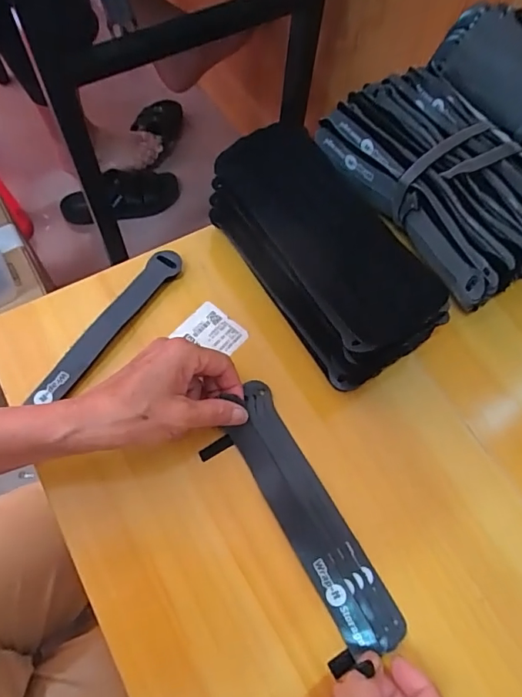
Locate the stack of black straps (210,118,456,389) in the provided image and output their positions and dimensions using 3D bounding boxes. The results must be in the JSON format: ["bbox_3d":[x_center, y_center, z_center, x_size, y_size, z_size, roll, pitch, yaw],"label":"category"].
[{"bbox_3d":[0.045,-0.071,0.391,0.090,0.093,0.204,-30,70,-15],"label":"stack of black straps"}]

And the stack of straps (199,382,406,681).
[{"bbox_3d":[0.025,0.118,0.335,0.059,0.012,0.192,-27,70,-14],"label":"stack of straps"}]

